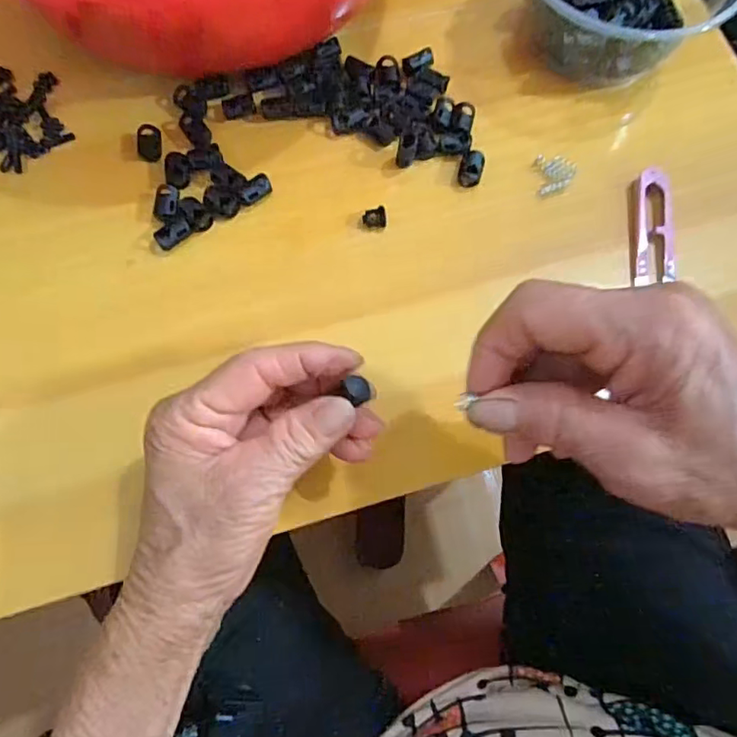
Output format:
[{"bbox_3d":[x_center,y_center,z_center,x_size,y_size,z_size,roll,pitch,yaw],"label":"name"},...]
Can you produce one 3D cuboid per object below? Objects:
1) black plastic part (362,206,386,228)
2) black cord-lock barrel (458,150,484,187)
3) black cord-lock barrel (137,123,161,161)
[{"bbox_3d":[0.003,-0.088,0.317,0.014,0.007,0.011,-3,73,-1],"label":"black plastic part"},{"bbox_3d":[0.062,-0.121,0.326,0.013,0.007,0.023,18,74,5],"label":"black cord-lock barrel"},{"bbox_3d":[-0.132,-0.136,0.327,0.015,0.009,0.020,-13,74,-4],"label":"black cord-lock barrel"}]

